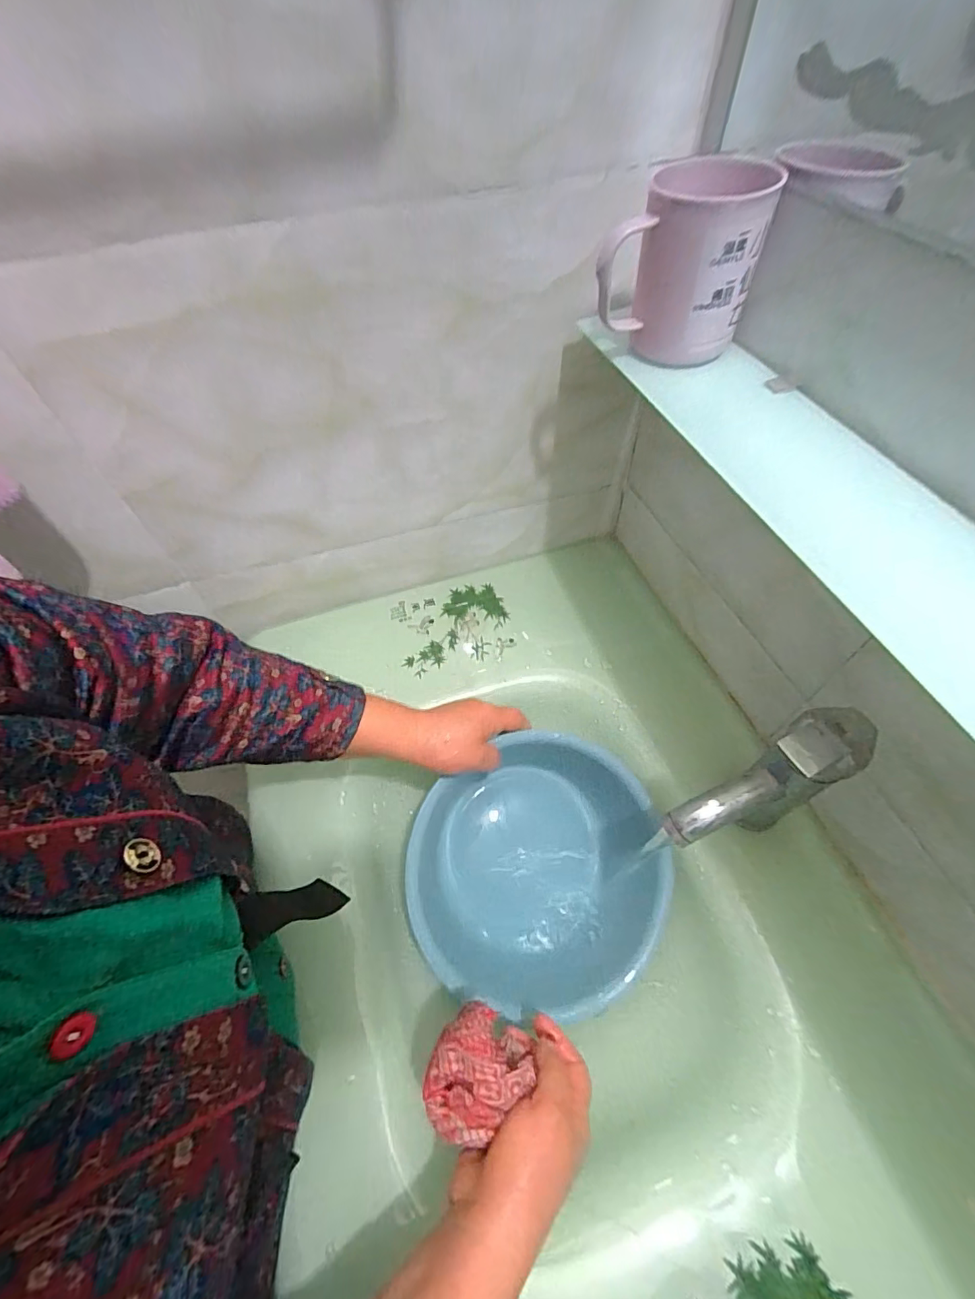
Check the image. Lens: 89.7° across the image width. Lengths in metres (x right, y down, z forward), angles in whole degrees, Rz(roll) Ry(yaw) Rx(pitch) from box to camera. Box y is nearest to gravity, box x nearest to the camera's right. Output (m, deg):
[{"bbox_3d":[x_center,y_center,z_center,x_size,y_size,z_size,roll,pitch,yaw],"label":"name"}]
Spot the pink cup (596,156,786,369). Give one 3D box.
[{"bbox_3d":[0.141,-0.280,0.360,0.101,0.102,0.084,16,57,14],"label":"pink cup"}]

